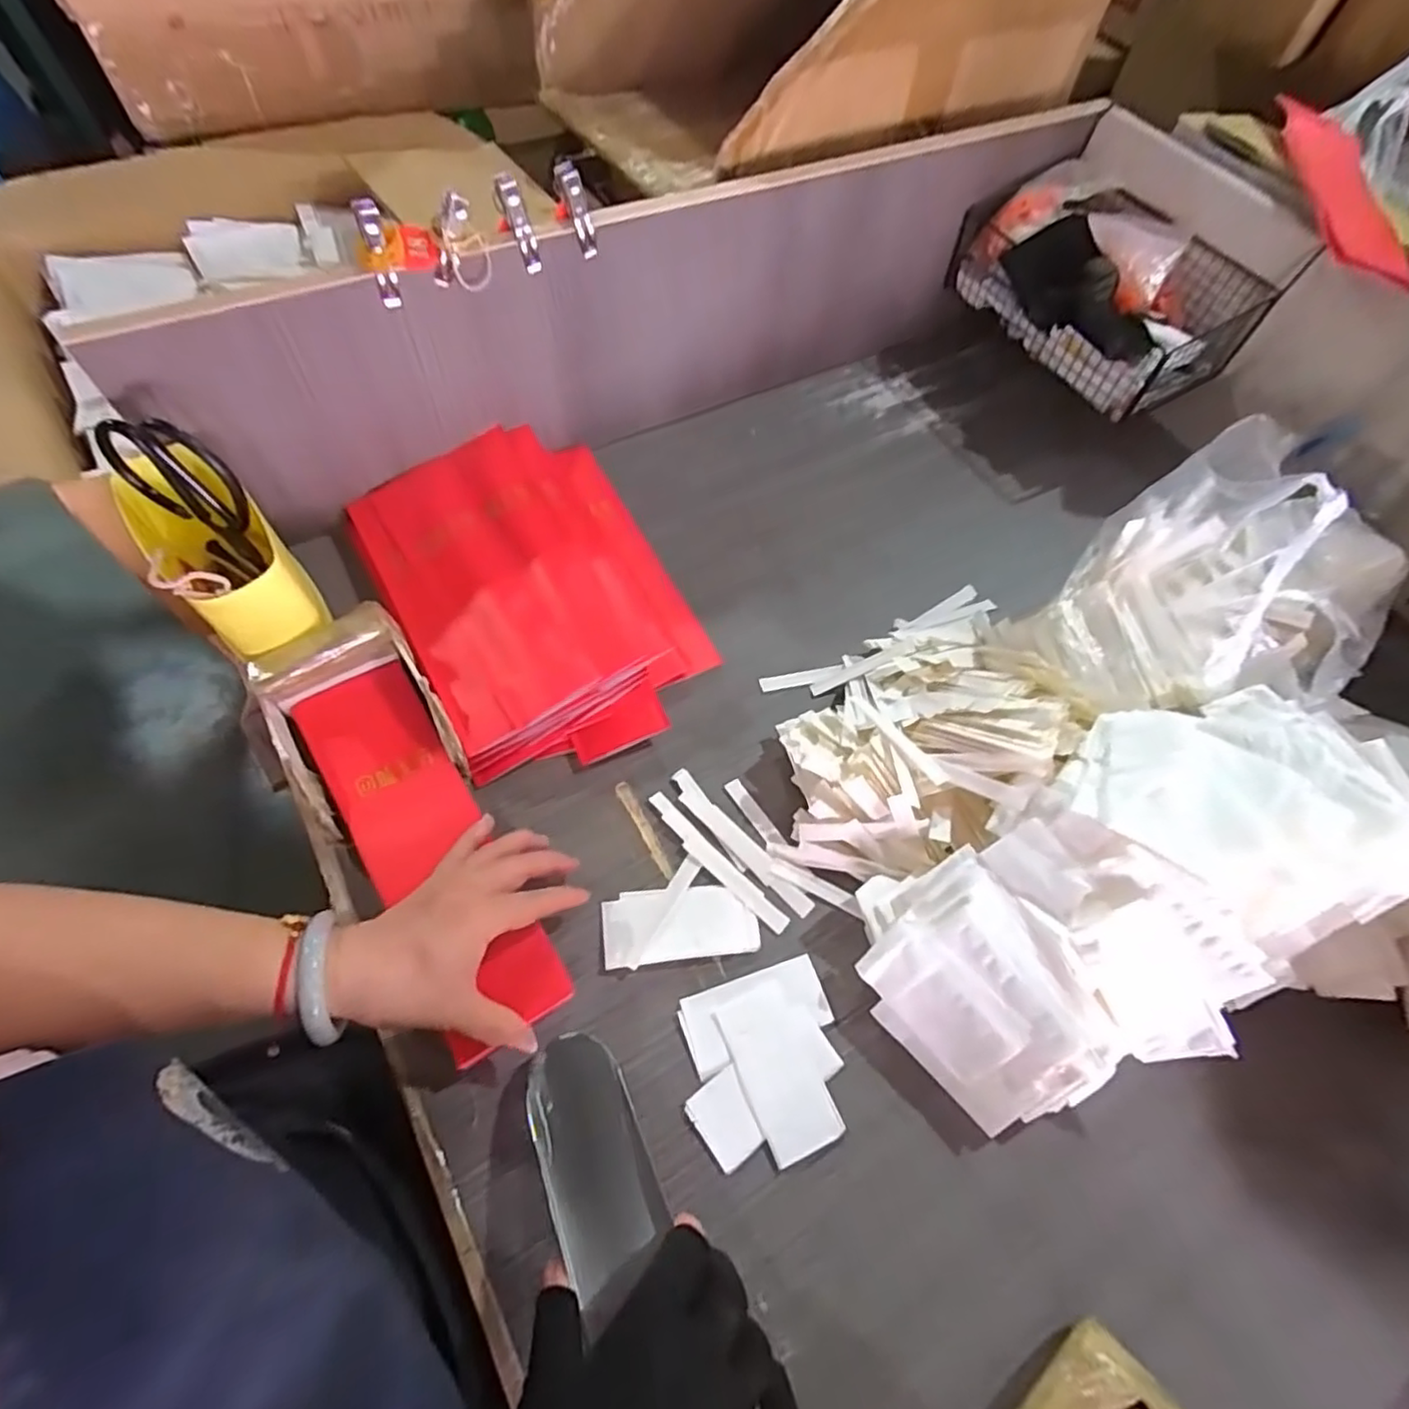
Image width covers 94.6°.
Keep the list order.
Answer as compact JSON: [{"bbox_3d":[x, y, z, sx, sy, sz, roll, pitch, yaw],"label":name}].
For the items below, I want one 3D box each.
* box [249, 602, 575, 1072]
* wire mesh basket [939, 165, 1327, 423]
[{"bbox_3d":[-0.196,0.077,0.441,0.102,0.040,0.305,-32,74,-19],"label":"box"},{"bbox_3d":[0.407,-0.436,0.670,0.150,0.099,0.270,-28,68,-17],"label":"wire mesh basket"}]

